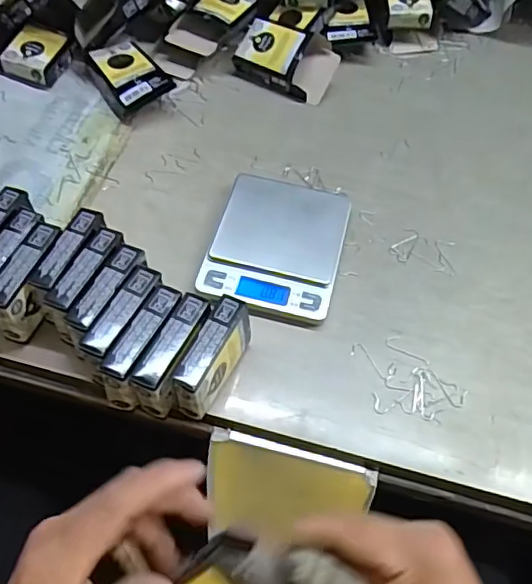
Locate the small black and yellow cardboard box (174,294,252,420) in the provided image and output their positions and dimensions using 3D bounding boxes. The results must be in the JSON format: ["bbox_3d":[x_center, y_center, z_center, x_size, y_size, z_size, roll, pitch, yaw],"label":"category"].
[{"bbox_3d":[-0.035,0.047,0.393,0.023,0.053,0.074,24,59,11],"label":"small black and yellow cardboard box"}]

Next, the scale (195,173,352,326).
[{"bbox_3d":[0.010,-0.039,0.473,0.103,0.017,0.126,14,58,5],"label":"scale"}]

